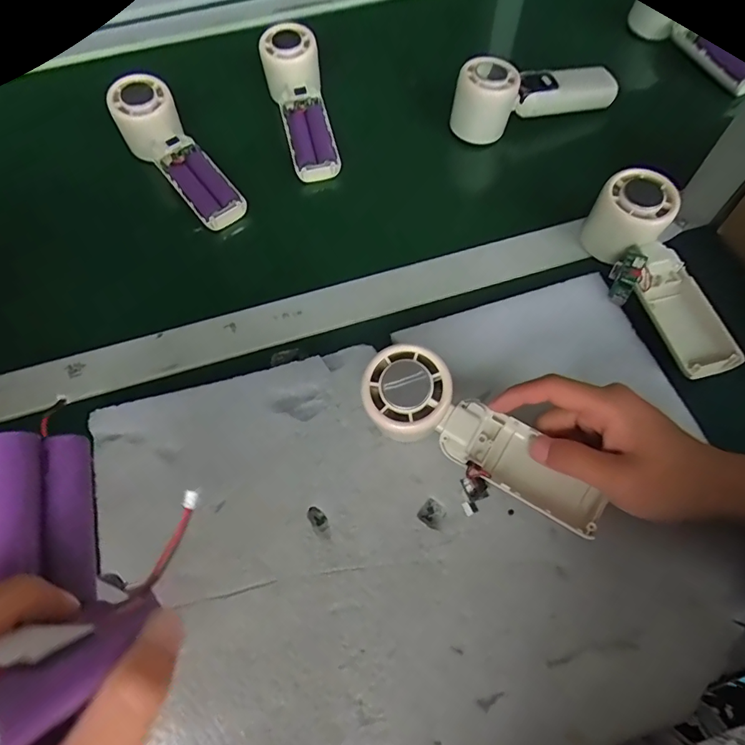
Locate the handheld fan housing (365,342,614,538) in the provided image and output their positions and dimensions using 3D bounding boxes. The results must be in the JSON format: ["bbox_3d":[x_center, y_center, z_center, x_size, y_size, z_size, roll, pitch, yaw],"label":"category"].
[{"bbox_3d":[0.066,0.043,0.302,0.161,0.025,0.051,35,69,-1],"label":"handheld fan housing"}]

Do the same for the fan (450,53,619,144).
[{"bbox_3d":[0.159,-0.279,0.478,0.164,0.065,0.050,-14,65,-5],"label":"fan"}]

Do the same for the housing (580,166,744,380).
[{"bbox_3d":[0.216,-0.075,0.368,0.058,0.053,0.163,-15,65,-5],"label":"housing"}]

